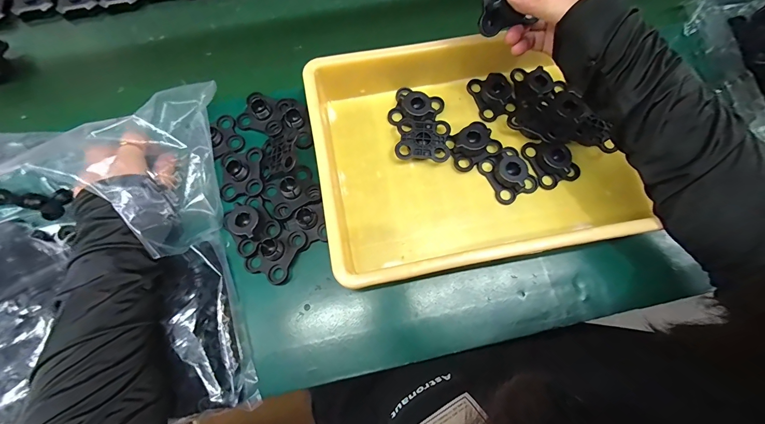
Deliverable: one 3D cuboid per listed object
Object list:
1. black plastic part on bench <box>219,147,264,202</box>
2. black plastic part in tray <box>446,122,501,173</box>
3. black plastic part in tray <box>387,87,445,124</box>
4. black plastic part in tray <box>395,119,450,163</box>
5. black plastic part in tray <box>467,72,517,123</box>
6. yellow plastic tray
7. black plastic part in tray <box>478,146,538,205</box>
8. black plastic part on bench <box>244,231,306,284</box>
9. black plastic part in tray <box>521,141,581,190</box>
[{"bbox_3d":[-0.161,-0.046,0.372,0.048,0.015,0.059,-8,72,-3],"label":"black plastic part on bench"},{"bbox_3d":[0.106,-0.079,0.383,0.056,0.022,0.046,-27,75,-9],"label":"black plastic part in tray"},{"bbox_3d":[0.041,-0.127,0.399,0.059,0.019,0.050,22,73,6],"label":"black plastic part in tray"},{"bbox_3d":[0.046,-0.082,0.384,0.059,0.020,0.053,5,72,1],"label":"black plastic part in tray"},{"bbox_3d":[0.135,-0.146,0.402,0.044,0.021,0.057,-19,74,-7],"label":"black plastic part in tray"},{"bbox_3d":[0.092,-0.067,0.365,0.315,0.062,0.244,-12,73,-5],"label":"yellow plastic tray"},{"bbox_3d":[0.145,-0.045,0.375,0.050,0.020,0.059,-26,74,-9],"label":"black plastic part in tray"},{"bbox_3d":[-0.113,0.041,0.348,0.048,0.020,0.059,25,74,7],"label":"black plastic part on bench"},{"bbox_3d":[0.197,-0.061,0.380,0.049,0.026,0.058,-22,74,-8],"label":"black plastic part in tray"}]

